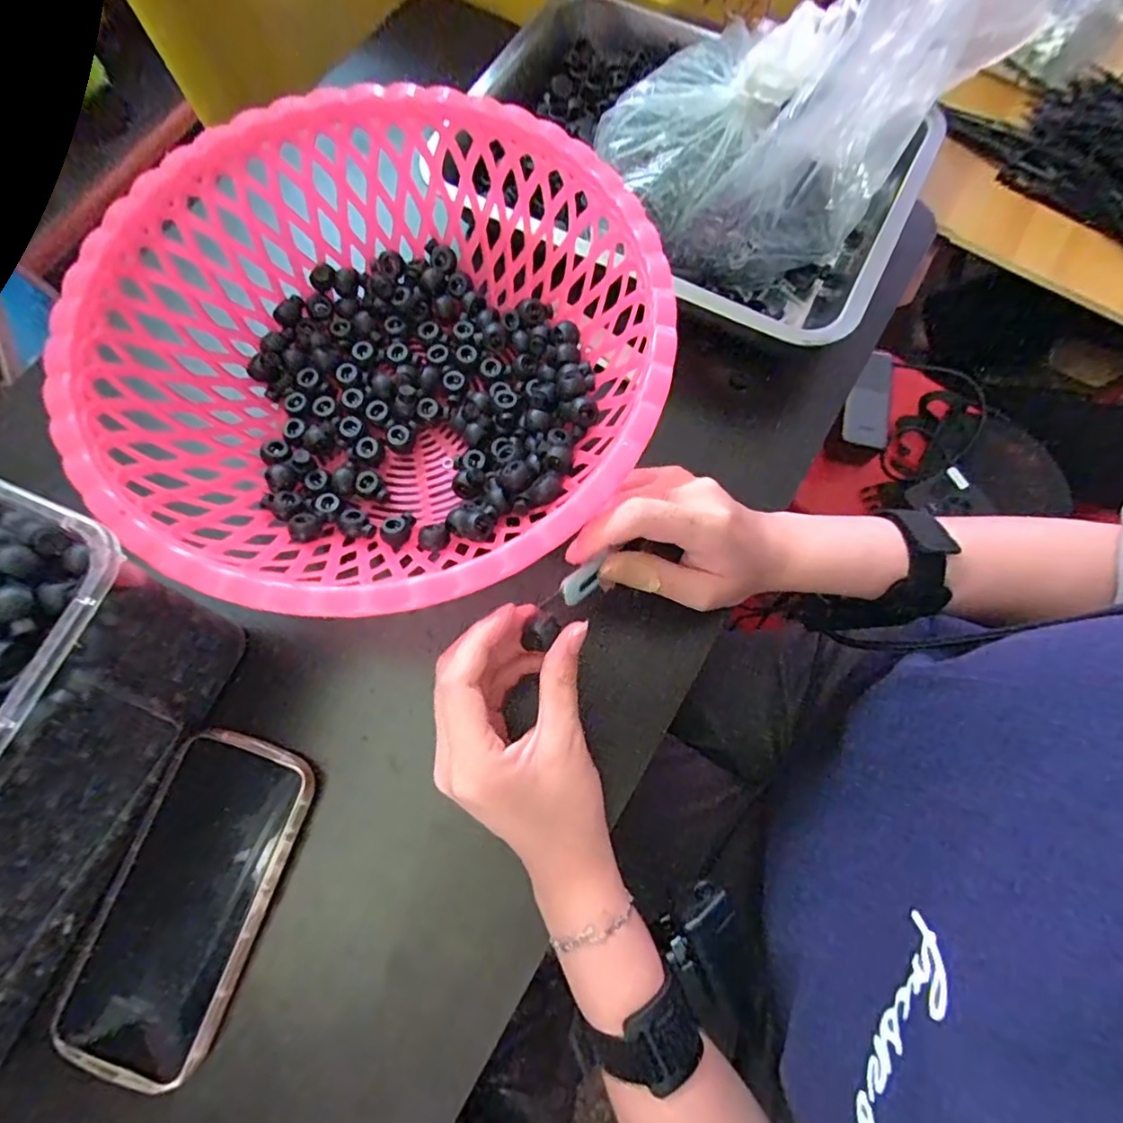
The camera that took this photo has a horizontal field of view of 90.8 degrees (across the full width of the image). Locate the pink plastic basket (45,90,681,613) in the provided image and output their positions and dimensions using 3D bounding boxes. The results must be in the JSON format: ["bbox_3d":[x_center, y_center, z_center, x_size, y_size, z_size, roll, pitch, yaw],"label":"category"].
[{"bbox_3d":[-0.097,-0.112,0.320,0.294,0.093,0.291,0,74,0],"label":"pink plastic basket"}]

